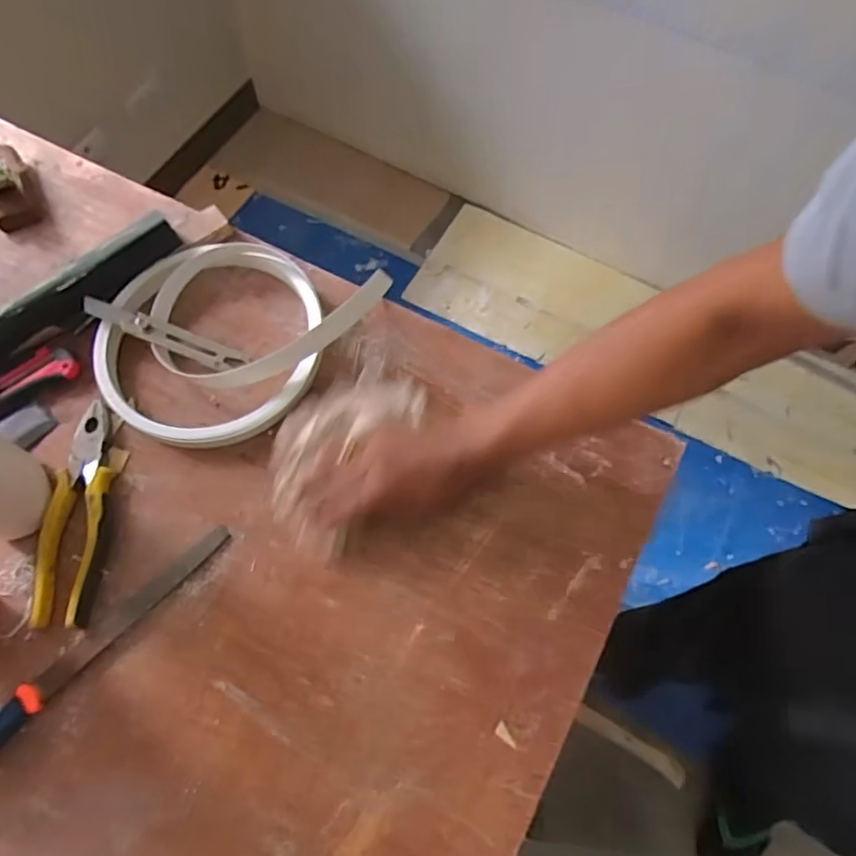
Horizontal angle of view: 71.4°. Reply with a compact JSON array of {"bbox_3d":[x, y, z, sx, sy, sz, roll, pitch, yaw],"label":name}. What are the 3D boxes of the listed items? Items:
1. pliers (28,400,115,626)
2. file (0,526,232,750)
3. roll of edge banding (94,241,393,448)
[{"bbox_3d":[-0.325,0.075,0.549,0.054,0.017,0.205,-2,68,-2],"label":"pliers"},{"bbox_3d":[-0.287,0.190,0.500,0.289,0.023,0.032,-40,74,-15],"label":"file"},{"bbox_3d":[-0.201,-0.095,0.605,0.269,0.042,0.233,12,68,4],"label":"roll of edge banding"}]

